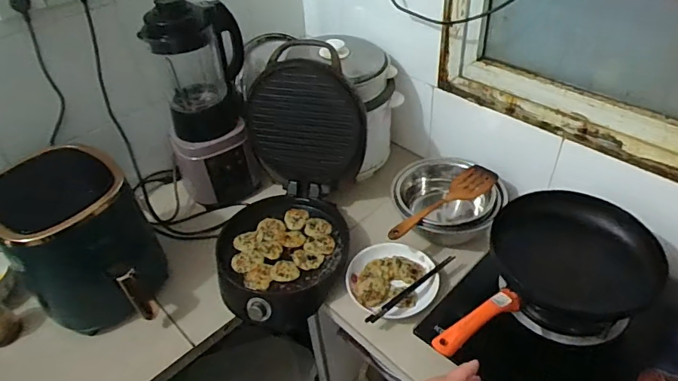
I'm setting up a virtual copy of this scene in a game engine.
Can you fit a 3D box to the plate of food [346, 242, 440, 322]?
[{"bbox_3d":[0.112,0.180,0.986,0.176,0.032,0.169,-3,42,3],"label":"plate of food"}]

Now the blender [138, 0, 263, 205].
[{"bbox_3d":[-0.328,-0.230,1.158,0.215,0.465,0.259,-10,42,-5],"label":"blender"}]

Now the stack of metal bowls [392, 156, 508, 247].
[{"bbox_3d":[0.249,0.038,1.083,0.237,0.127,0.212,-3,42,3],"label":"stack of metal bowls"}]

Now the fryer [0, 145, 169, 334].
[{"bbox_3d":[-0.507,0.089,0.950,0.274,0.290,0.365,-36,50,-29],"label":"fryer"}]

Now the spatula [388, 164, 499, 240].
[{"bbox_3d":[0.222,0.018,1.038,0.293,0.038,0.072,-25,45,-20],"label":"spatula"}]

